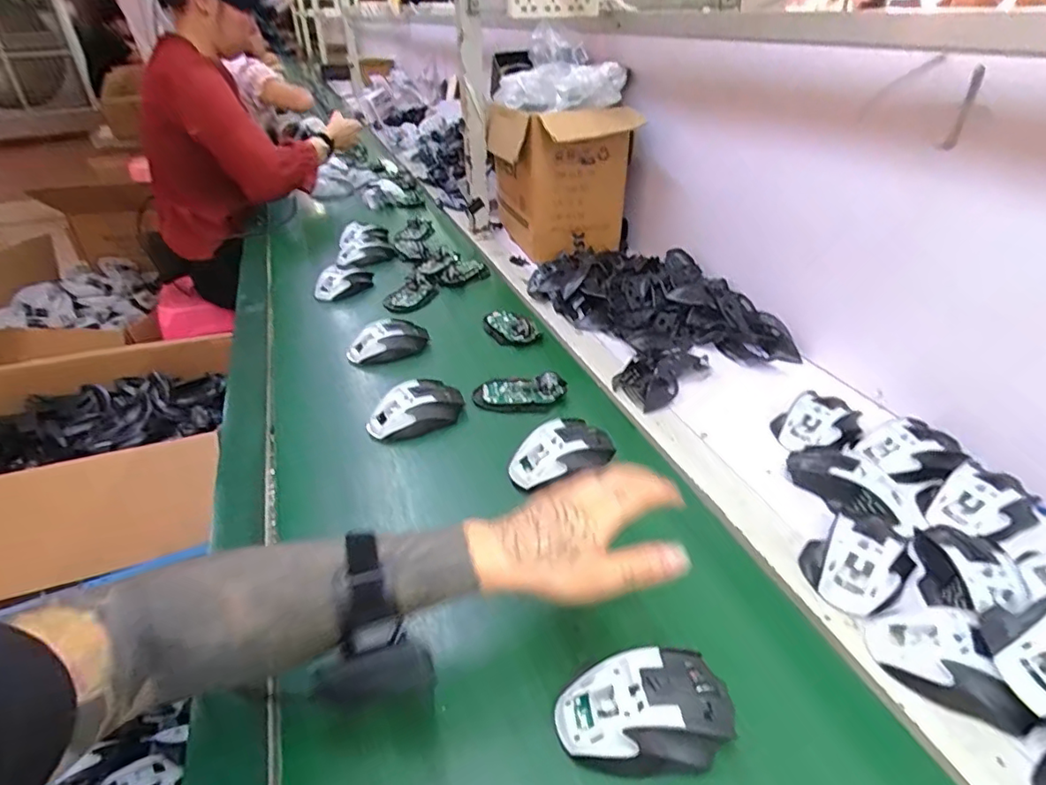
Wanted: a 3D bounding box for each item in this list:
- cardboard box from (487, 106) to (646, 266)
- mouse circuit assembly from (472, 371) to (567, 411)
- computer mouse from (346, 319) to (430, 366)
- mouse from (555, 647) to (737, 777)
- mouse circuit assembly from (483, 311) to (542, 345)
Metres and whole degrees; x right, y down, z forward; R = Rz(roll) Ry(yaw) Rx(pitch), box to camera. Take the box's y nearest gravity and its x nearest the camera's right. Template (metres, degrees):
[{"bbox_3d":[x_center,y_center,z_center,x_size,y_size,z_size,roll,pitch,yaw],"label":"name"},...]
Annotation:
[{"bbox_3d":[0.067,-0.429,1.124,0.232,0.241,0.284,-9,36,-7],"label":"cardboard box"},{"bbox_3d":[-0.004,-0.001,0.722,0.115,0.037,0.046,-3,36,1],"label":"mouse circuit assembly"},{"bbox_3d":[-0.191,-0.071,0.816,0.114,0.051,0.064,-9,36,-8],"label":"computer mouse"},{"bbox_3d":[0.082,0.212,0.379,0.112,0.032,0.069,-9,36,-8],"label":"mouse"},{"bbox_3d":[-0.019,-0.098,0.872,0.053,0.024,0.104,-30,43,-32],"label":"mouse circuit assembly"}]

